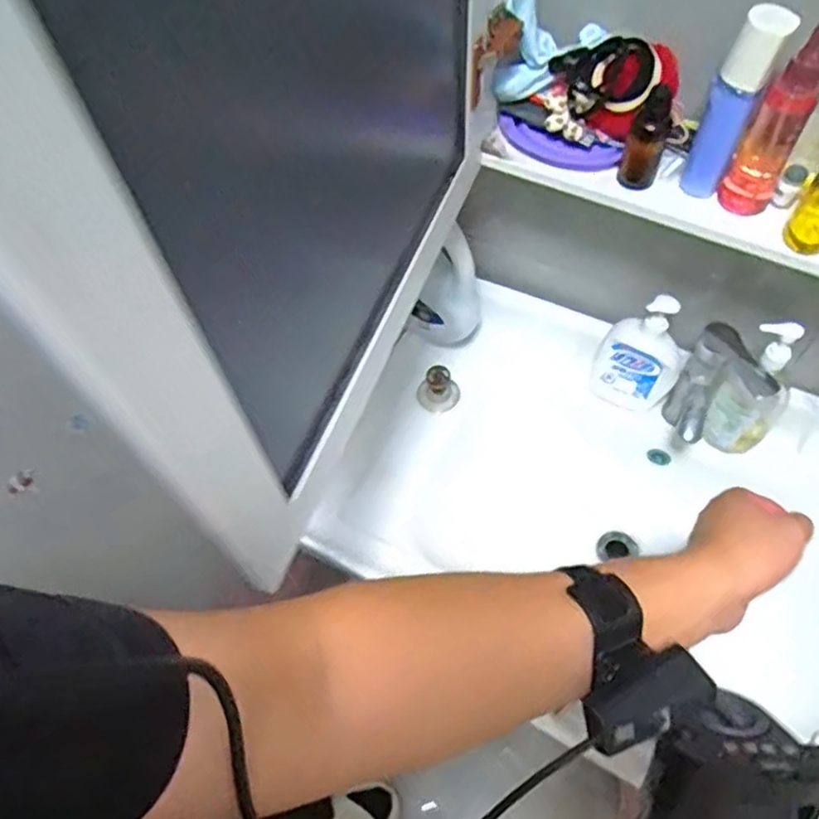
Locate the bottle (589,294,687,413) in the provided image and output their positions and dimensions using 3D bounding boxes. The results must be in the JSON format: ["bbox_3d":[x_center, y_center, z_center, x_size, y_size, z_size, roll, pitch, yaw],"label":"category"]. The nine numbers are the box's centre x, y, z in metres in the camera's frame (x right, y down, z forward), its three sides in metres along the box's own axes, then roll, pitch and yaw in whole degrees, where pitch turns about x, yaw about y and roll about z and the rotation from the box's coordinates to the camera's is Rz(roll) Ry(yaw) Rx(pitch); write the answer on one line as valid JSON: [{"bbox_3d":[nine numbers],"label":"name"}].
[{"bbox_3d":[0.309,-0.072,0.865,0.106,0.181,0.059,27,64,18],"label":"bottle"}]

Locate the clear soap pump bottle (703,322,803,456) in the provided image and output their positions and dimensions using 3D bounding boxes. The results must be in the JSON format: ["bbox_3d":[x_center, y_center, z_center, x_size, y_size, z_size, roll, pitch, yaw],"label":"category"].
[{"bbox_3d":[0.427,-0.023,0.791,0.085,0.216,0.067,21,63,15],"label":"clear soap pump bottle"}]

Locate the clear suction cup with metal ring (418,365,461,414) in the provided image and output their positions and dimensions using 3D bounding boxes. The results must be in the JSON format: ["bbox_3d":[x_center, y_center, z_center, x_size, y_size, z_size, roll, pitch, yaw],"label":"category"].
[{"bbox_3d":[0.042,-0.033,0.946,0.062,0.069,0.048,0,59,4],"label":"clear suction cup with metal ring"}]

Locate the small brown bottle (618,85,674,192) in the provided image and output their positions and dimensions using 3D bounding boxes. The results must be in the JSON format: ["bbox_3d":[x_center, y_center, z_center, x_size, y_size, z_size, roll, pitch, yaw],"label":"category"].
[{"bbox_3d":[0.225,-0.252,0.616,0.034,0.091,0.035,18,62,13],"label":"small brown bottle"}]

